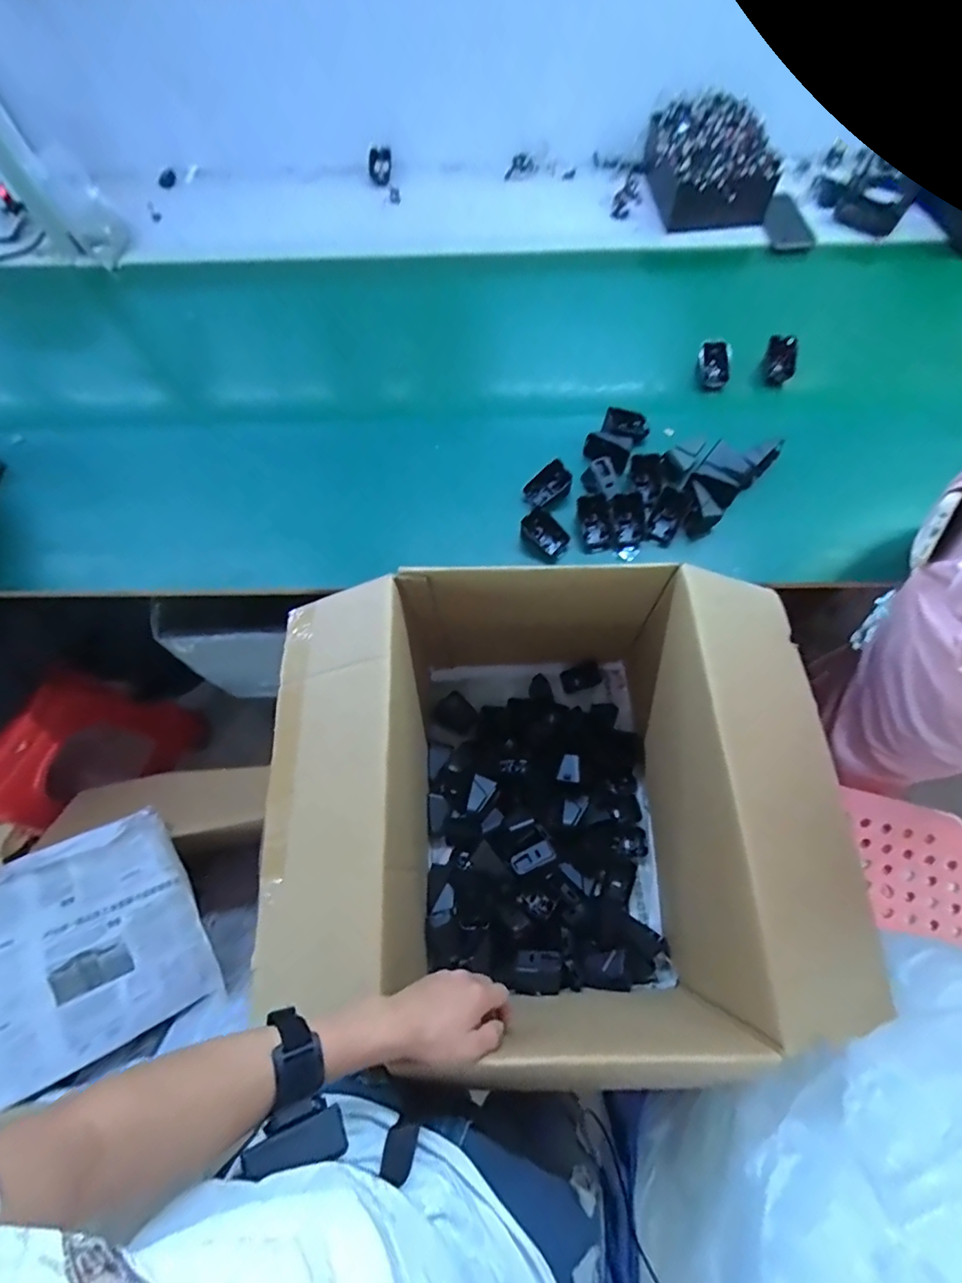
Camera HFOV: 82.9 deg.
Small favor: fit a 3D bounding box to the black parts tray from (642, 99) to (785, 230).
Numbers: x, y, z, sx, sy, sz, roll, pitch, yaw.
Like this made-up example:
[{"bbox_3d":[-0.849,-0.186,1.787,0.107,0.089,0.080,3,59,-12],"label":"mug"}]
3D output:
[{"bbox_3d":[0.413,-0.864,0.988,0.190,0.100,0.200,-8,67,-1],"label":"black parts tray"}]

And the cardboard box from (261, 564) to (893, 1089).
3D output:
[{"bbox_3d":[0.069,0.191,0.733,0.619,0.352,0.521,-4,67,0],"label":"cardboard box"}]

